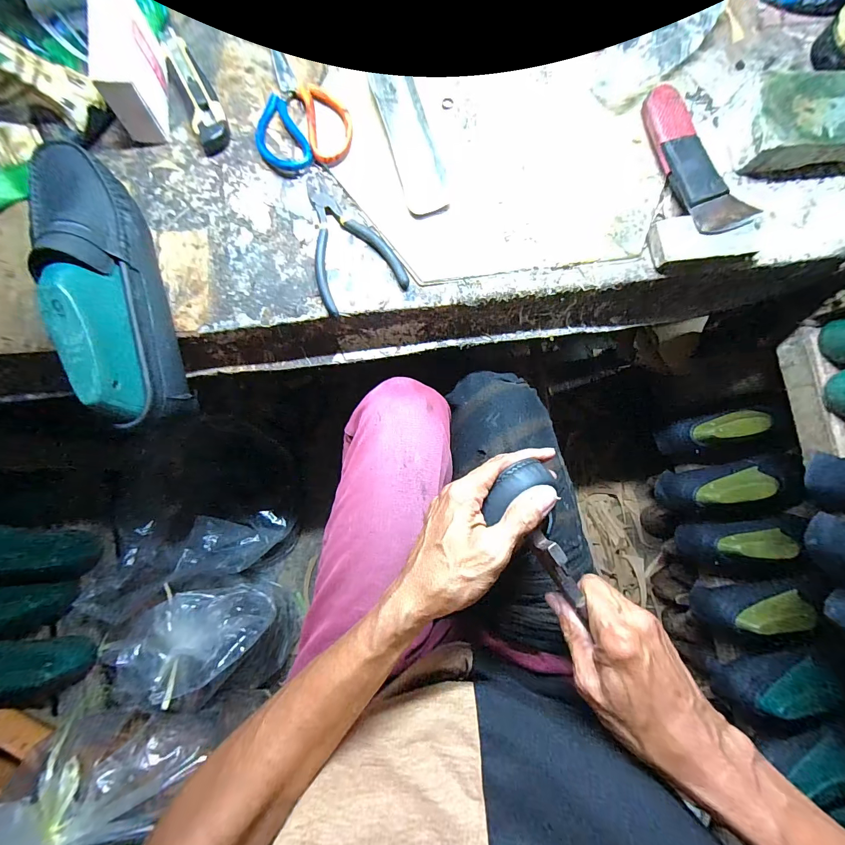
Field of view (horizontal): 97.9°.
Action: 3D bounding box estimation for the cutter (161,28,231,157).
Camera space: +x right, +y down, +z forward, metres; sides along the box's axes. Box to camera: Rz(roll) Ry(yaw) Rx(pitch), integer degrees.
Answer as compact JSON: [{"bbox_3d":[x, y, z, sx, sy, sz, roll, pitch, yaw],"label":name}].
[{"bbox_3d":[-0.253,-0.375,0.408,0.035,0.015,0.151,-22,86,-5],"label":"cutter"}]

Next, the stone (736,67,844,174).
[{"bbox_3d":[0.444,-0.332,0.402,0.192,0.044,0.101,-4,84,-3],"label":"stone"}]

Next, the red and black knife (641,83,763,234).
[{"bbox_3d":[0.297,-0.292,0.405,0.071,0.024,0.181,-23,86,-5],"label":"red and black knife"}]

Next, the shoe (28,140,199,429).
[{"bbox_3d":[-0.298,-0.128,0.339,0.081,0.101,0.271,-18,84,-3],"label":"shoe"}]

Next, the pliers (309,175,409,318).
[{"bbox_3d":[-0.090,-0.199,0.394,0.089,0.014,0.157,-27,86,-5],"label":"pliers"}]

